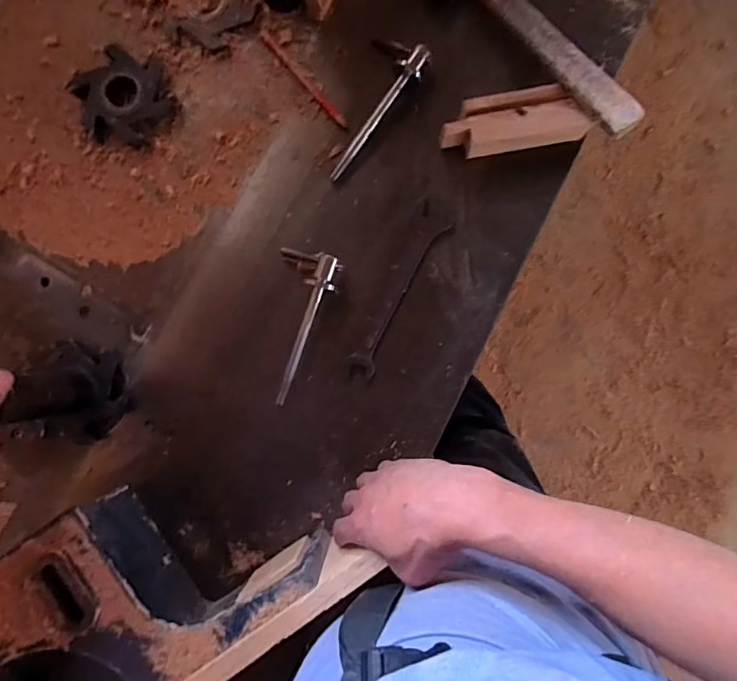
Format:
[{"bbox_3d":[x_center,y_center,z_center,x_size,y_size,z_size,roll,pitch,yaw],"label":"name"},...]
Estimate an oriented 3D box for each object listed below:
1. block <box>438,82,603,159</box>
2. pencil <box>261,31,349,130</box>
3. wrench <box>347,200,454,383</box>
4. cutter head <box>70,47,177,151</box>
[{"bbox_3d":[0.158,-0.233,0.523,0.153,0.047,0.054,-9,87,1],"label":"block"},{"bbox_3d":[-0.074,-0.296,0.548,0.010,0.004,0.144,-43,87,-1],"label":"pencil"},{"bbox_3d":[0.031,-0.054,0.524,0.038,0.005,0.196,28,89,2],"label":"wrench"},{"bbox_3d":[-0.281,-0.277,0.551,0.104,0.016,0.115,-25,87,0],"label":"cutter head"}]

